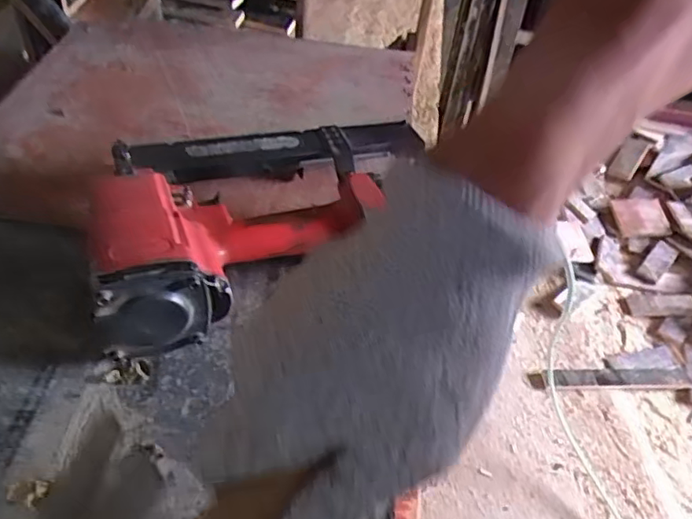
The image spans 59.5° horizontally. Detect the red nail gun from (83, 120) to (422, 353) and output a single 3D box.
[{"bbox_3d":[-0.051,-0.053,0.521,0.325,0.078,0.204,-14,50,-19],"label":"red nail gun"}]

